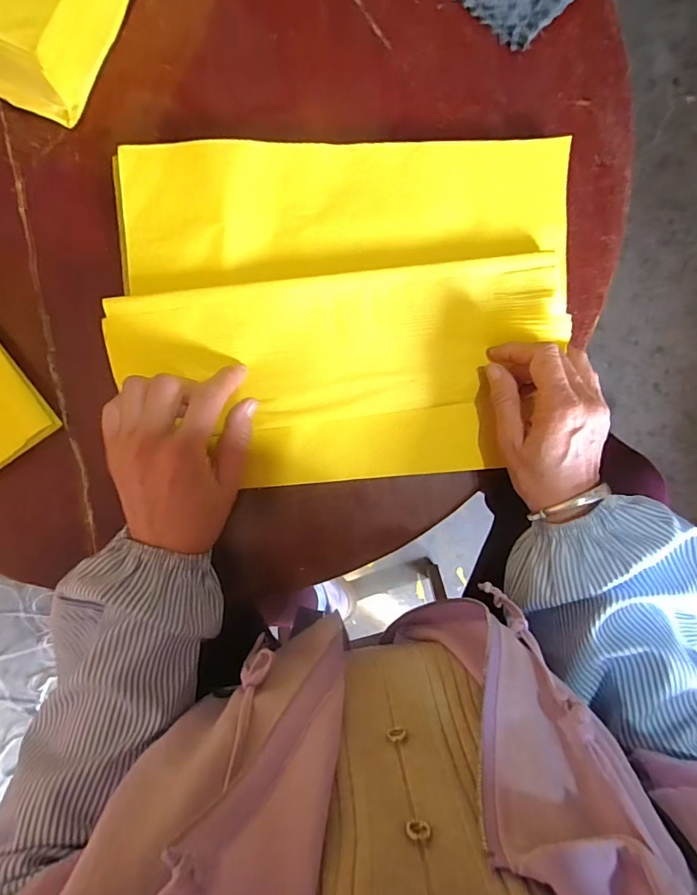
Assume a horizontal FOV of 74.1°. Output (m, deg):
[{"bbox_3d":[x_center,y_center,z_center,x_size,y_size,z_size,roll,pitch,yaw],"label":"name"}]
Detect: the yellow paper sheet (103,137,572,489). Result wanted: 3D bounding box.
[{"bbox_3d":[0.004,-0.106,0.369,0.350,0.023,0.261,-4,95,-6],"label":"yellow paper sheet"}]

